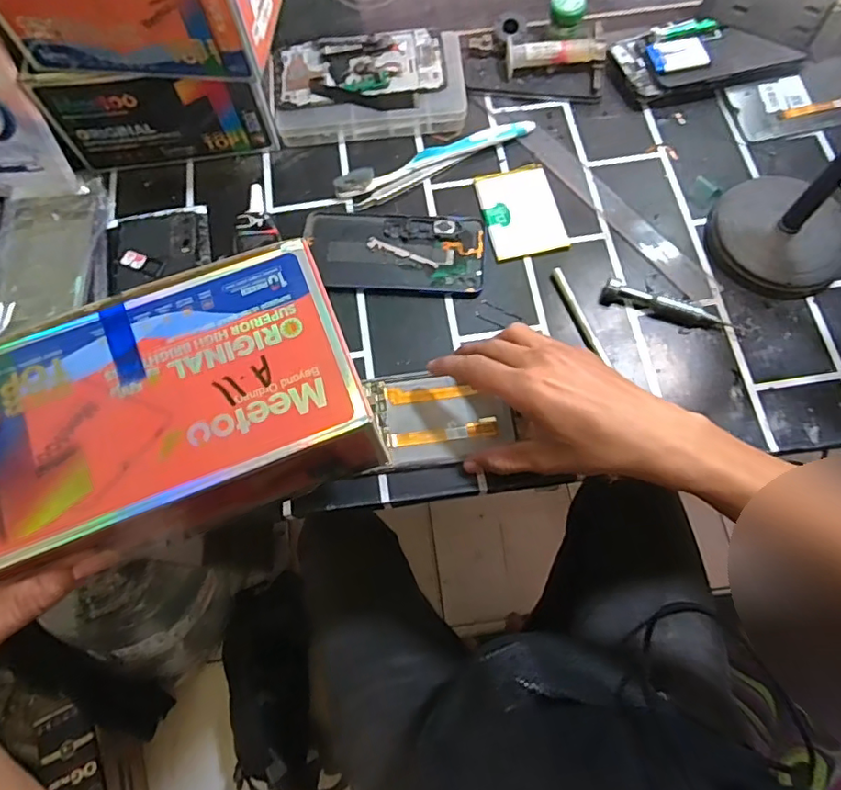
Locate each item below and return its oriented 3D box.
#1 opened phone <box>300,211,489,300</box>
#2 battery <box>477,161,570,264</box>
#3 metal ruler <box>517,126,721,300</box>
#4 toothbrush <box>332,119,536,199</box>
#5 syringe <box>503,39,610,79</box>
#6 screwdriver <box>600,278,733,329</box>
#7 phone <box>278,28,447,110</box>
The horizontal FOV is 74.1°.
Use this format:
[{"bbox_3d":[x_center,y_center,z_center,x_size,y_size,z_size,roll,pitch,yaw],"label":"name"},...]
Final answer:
[{"bbox_3d":[-0.021,-0.118,0.464,0.148,0.005,0.073,4,70,4],"label":"opened phone"},{"bbox_3d":[0.084,-0.157,0.471,0.061,0.004,0.087,-12,69,-2],"label":"battery"},{"bbox_3d":[0.167,-0.158,0.475,0.032,0.004,0.211,-37,74,-13],"label":"metal ruler"},{"bbox_3d":[0.014,-0.211,0.491,0.186,0.015,0.017,-22,70,-6],"label":"toothbrush"},{"bbox_3d":[0.123,-0.310,0.509,0.088,0.022,0.023,-3,69,1],"label":"syringe"},{"bbox_3d":[0.190,-0.068,0.431,0.096,0.015,0.013,18,71,9],"label":"screwdriver"},{"bbox_3d":[-0.054,-0.295,0.505,0.149,0.010,0.077,-1,73,3],"label":"phone"}]

